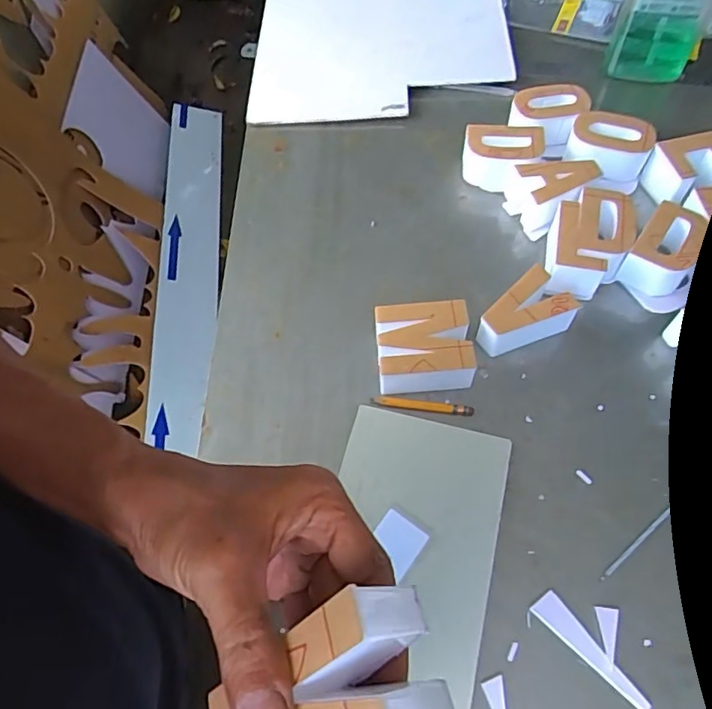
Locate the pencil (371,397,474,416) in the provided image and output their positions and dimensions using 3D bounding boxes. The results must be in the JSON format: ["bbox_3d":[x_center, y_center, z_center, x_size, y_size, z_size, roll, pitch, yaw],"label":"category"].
[{"bbox_3d":[0.060,0.047,0.510,0.091,0.004,0.009,6,62,7],"label":"pencil"}]

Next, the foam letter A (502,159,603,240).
[{"bbox_3d":[0.214,-0.176,0.606,0.087,0.051,0.061,-24,63,-9],"label":"foam letter A"}]

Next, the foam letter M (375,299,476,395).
[{"bbox_3d":[0.061,-0.005,0.518,0.084,0.046,0.074,-6,61,1],"label":"foam letter M"}]

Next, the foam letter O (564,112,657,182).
[{"bbox_3d":[0.283,-0.233,0.630,0.085,0.044,0.059,22,65,15],"label":"foam letter O"}]

